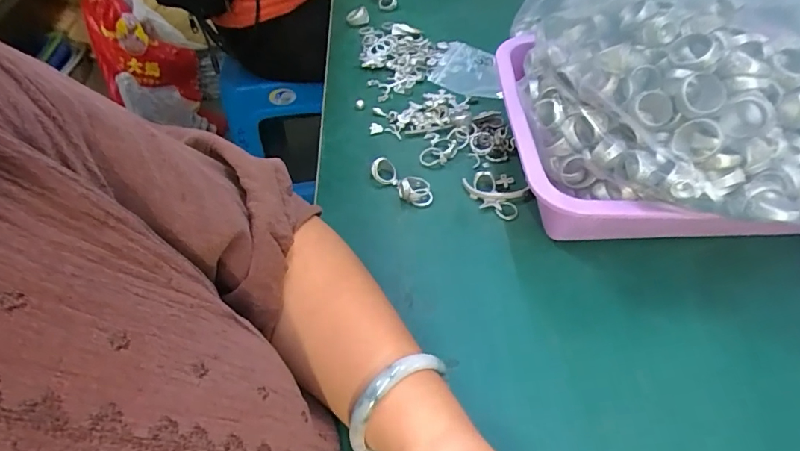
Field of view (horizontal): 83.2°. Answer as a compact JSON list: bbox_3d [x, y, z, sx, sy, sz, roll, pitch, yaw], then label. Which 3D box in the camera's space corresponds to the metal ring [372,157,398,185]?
[{"bbox_3d":[-0.015,-0.051,0.430,0.027,0.011,0.027,1,83,-10],"label":"metal ring"}]

